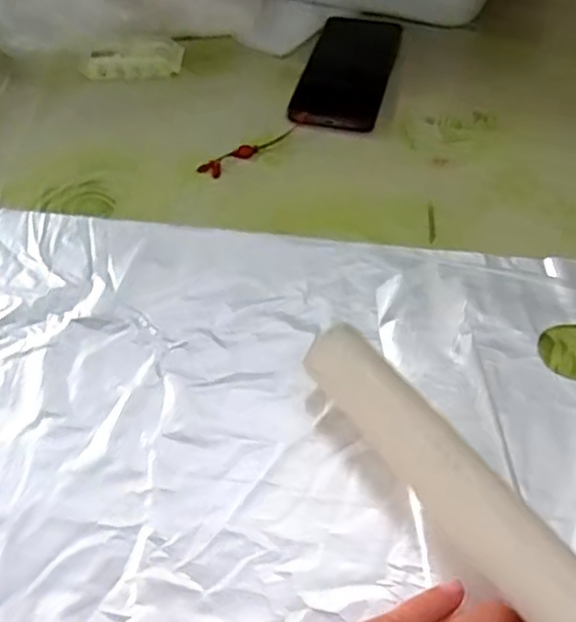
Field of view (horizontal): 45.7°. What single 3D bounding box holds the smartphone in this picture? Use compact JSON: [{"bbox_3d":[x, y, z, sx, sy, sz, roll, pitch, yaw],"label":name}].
[{"bbox_3d":[0.055,-0.221,0.628,0.075,0.011,0.159,11,55,11],"label":"smartphone"}]

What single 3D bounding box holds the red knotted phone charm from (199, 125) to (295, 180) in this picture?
[{"bbox_3d":[-0.031,-0.135,0.573,0.095,0.004,0.017,-30,58,-18],"label":"red knotted phone charm"}]

